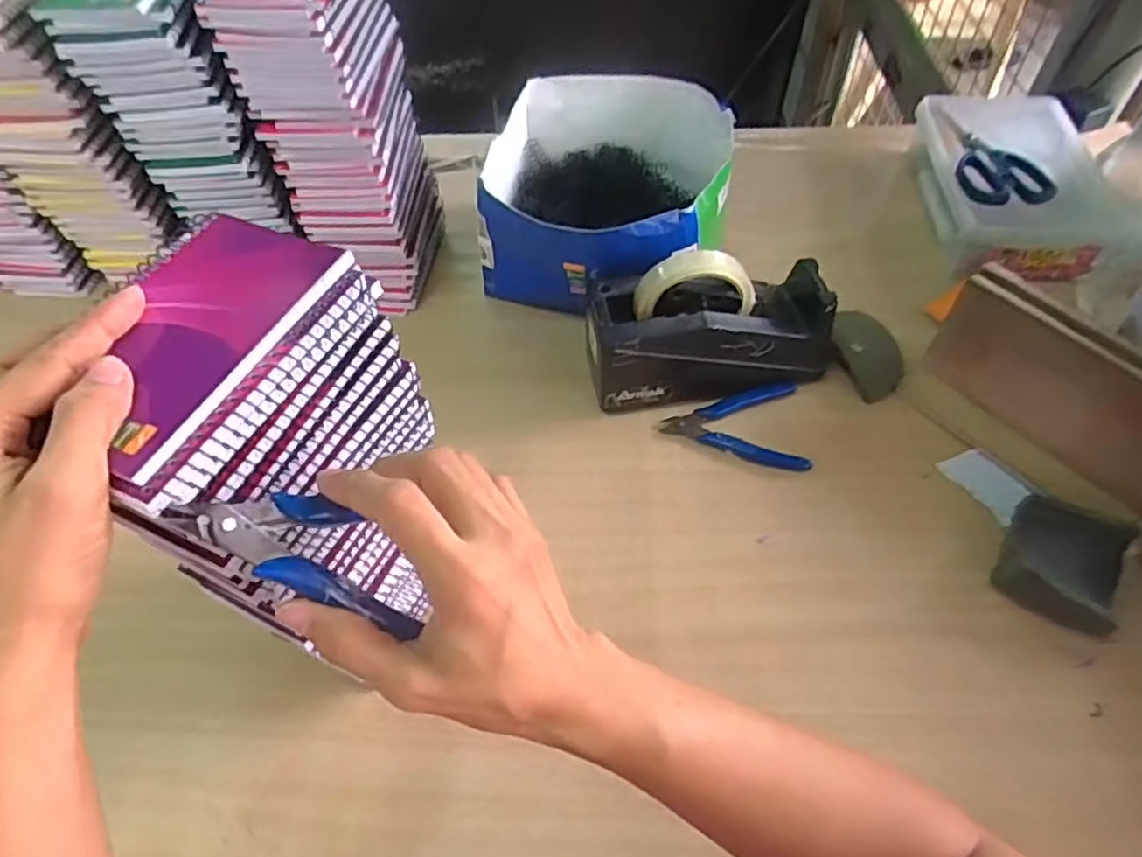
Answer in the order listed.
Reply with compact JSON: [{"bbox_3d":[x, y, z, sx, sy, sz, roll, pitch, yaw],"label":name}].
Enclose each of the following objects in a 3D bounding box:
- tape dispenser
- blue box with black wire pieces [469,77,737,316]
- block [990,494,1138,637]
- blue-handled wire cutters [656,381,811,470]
[{"bbox_3d":[0.121,-0.088,0.592,0.218,0.121,0.080,-7,54,-3],"label":"tape dispenser"},{"bbox_3d":[0.033,-0.213,0.675,0.219,0.146,0.245,9,55,8],"label":"blue box with black wire pieces"},{"bbox_3d":[0.363,0.094,0.502,0.076,0.027,0.089,29,60,21],"label":"block"},{"bbox_3d":[0.141,-0.003,0.594,0.117,0.015,0.083,2,54,4],"label":"blue-handled wire cutters"}]

